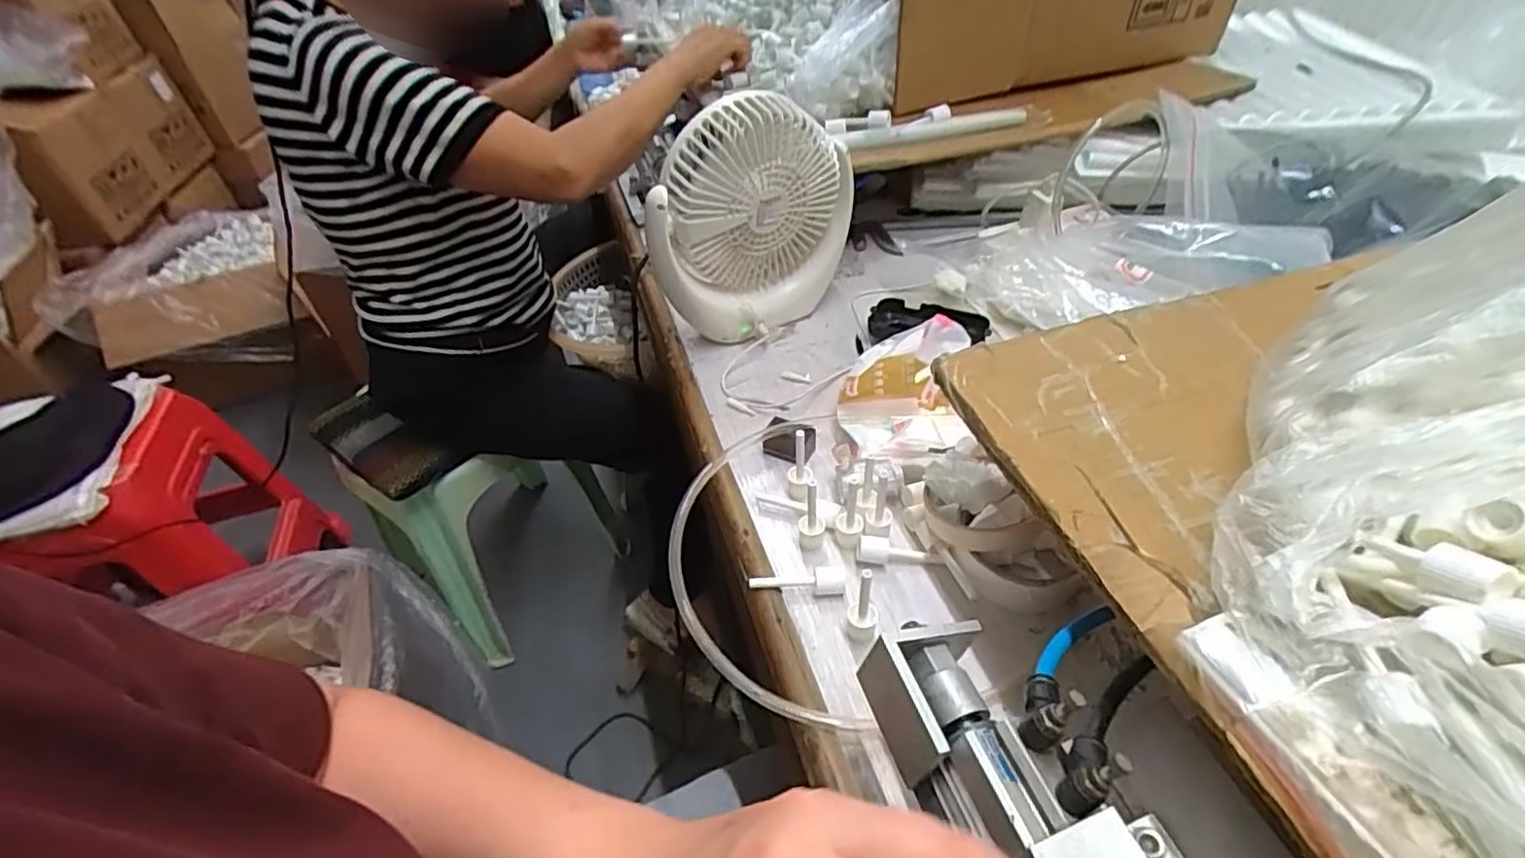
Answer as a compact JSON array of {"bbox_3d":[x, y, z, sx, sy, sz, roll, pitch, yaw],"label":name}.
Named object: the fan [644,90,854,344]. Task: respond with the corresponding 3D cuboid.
[{"bbox_3d":[-0.009,-0.193,0.623,0.189,0.198,0.070,-30,48,-23],"label":"fan"}]

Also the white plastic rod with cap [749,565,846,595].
[{"bbox_3d":[0.024,0.102,0.452,0.064,0.012,0.014,-2,43,3],"label":"white plastic rod with cap"}]

